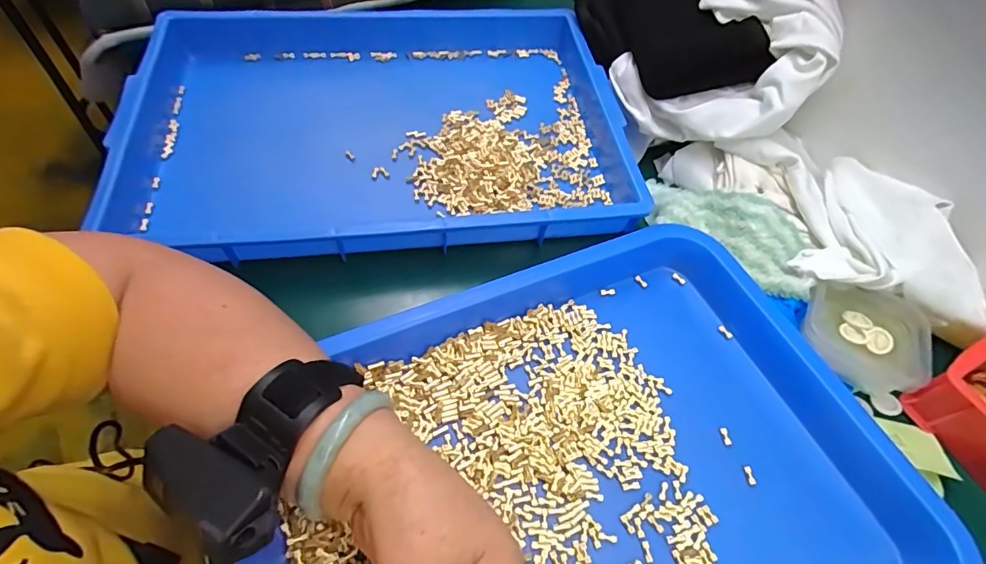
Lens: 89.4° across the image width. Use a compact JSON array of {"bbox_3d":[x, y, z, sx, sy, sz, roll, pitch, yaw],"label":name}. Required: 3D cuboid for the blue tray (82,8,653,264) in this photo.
[{"bbox_3d":[-0.097,-0.148,0.464,0.425,0.065,0.294,-6,59,-9],"label":"blue tray"}]

